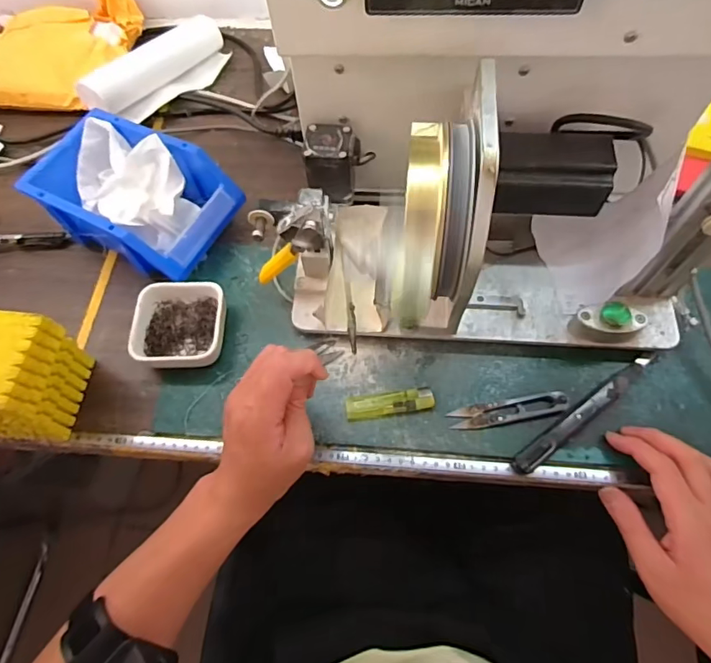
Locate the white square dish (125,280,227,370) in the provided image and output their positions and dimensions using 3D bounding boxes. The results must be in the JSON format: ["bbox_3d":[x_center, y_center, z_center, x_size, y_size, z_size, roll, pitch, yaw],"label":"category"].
[{"bbox_3d":[-0.165,-0.008,0.468,0.082,0.032,0.080,-3,65,1],"label":"white square dish"}]

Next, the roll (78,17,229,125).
[{"bbox_3d":[-0.242,-0.324,0.606,0.054,0.061,0.190,40,73,19],"label":"roll"}]

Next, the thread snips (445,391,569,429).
[{"bbox_3d":[0.134,0.069,0.429,0.101,0.012,0.020,-9,65,-2],"label":"thread snips"}]

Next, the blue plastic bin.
[{"bbox_3d":[-0.224,-0.137,0.504,0.185,0.079,0.130,28,69,15],"label":"blue plastic bin"}]

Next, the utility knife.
[{"bbox_3d":[0.201,0.067,0.424,0.164,0.015,0.018,-35,68,-13],"label":"utility knife"}]

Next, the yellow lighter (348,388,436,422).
[{"bbox_3d":[0.030,0.063,0.435,0.076,0.014,0.022,-9,65,-1],"label":"yellow lighter"}]

